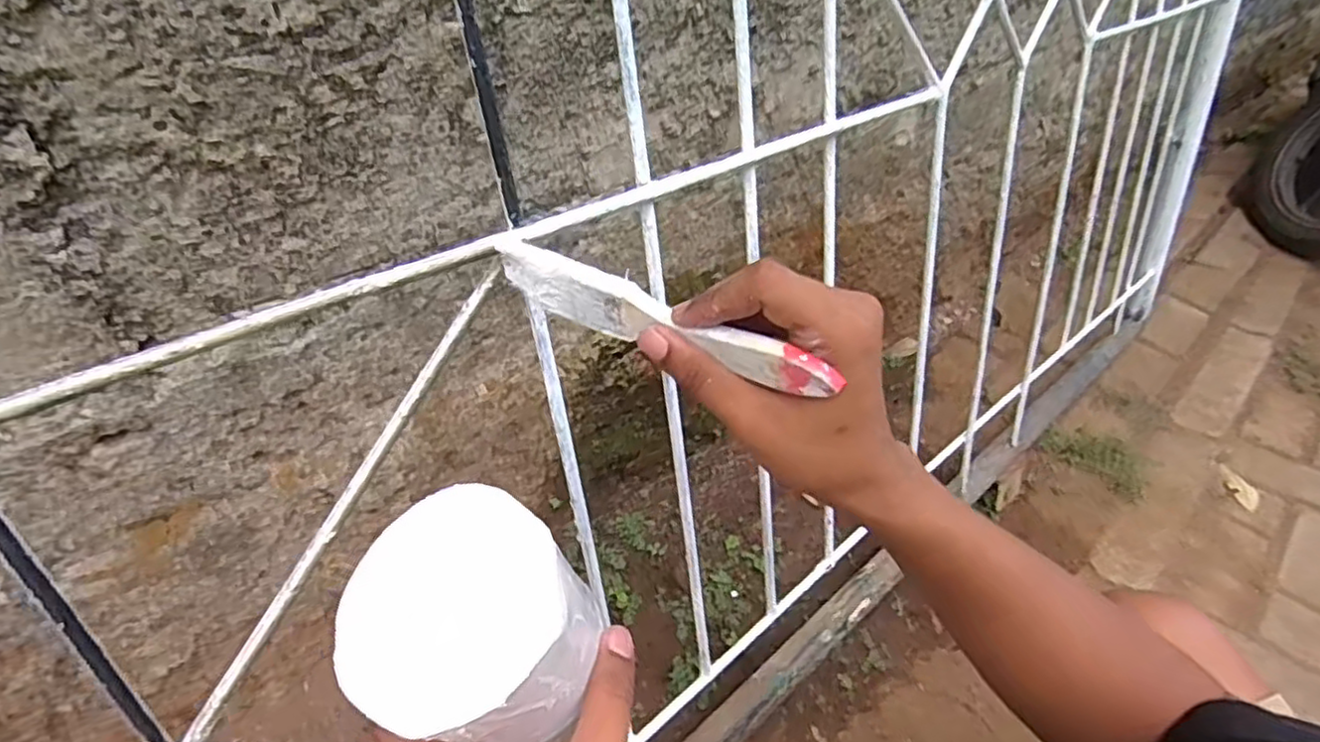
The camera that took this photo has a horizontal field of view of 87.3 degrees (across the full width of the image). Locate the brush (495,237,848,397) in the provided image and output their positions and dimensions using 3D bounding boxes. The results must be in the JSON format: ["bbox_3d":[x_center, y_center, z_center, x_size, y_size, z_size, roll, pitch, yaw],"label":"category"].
[{"bbox_3d":[-0.004,-0.023,0.311,0.169,0.029,0.009,23,44,21],"label":"brush"}]

